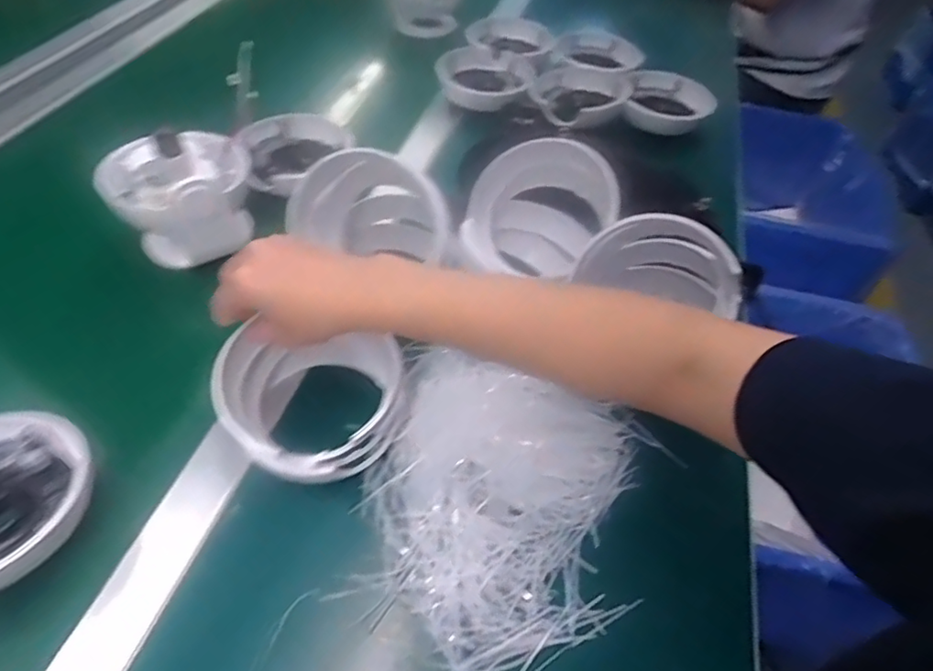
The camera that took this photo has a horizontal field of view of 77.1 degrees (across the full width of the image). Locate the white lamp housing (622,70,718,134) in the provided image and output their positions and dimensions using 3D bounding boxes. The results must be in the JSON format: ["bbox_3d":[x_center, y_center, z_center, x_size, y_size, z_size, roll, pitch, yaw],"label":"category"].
[{"bbox_3d":[0.262,-0.298,0.752,0.104,0.031,0.130,17,48,15],"label":"white lamp housing"}]

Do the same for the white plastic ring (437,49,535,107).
[{"bbox_3d":[0.024,-0.335,0.750,0.120,0.022,0.125,1,46,-1],"label":"white plastic ring"}]

